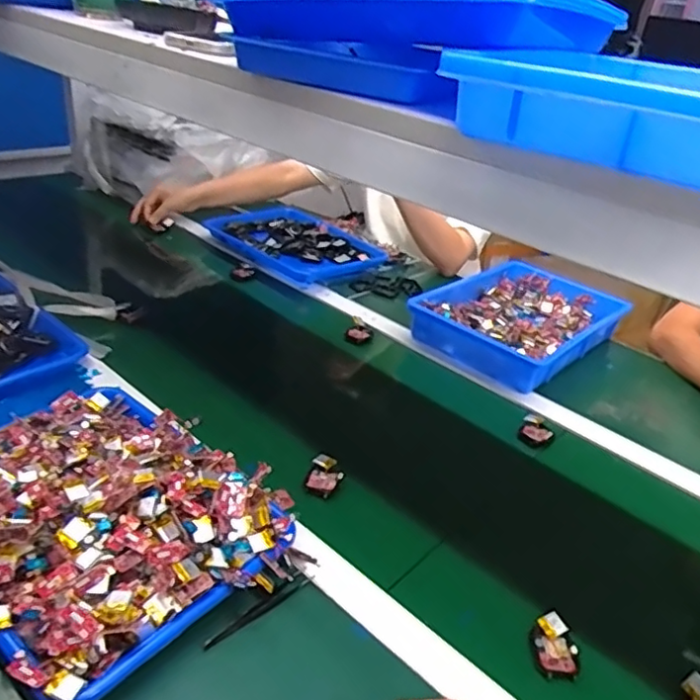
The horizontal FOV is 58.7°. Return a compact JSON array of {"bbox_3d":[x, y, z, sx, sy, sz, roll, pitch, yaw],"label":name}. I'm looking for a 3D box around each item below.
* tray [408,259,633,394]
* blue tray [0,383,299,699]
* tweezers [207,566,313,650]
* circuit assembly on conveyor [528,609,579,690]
[{"bbox_3d":[0.297,-0.057,1.079,0.366,0.062,0.252,-23,42,-40],"label":"tray"},{"bbox_3d":[-0.241,0.137,0.586,0.325,0.057,0.260,26,36,29],"label":"blue tray"},{"bbox_3d":[-0.077,0.229,0.554,0.017,0.008,0.117,30,37,33],"label":"tweezers"},{"bbox_3d":[0.182,0.263,0.549,0.038,0.021,0.058,3,31,-7],"label":"circuit assembly on conveyor"}]

